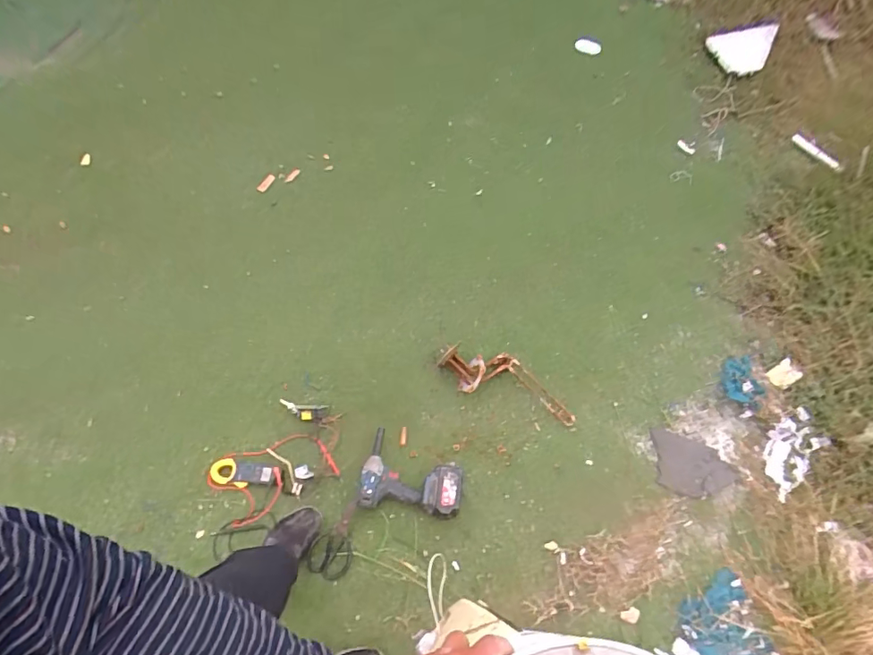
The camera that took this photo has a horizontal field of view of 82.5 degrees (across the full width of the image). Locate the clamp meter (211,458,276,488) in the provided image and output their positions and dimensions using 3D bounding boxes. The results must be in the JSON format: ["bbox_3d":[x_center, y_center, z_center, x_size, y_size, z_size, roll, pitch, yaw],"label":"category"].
[{"bbox_3d":[-0.516,0.388,1.316,0.172,0.027,0.066,10,61,3],"label":"clamp meter"}]

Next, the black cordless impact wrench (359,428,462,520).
[{"bbox_3d":[-0.063,0.378,1.307,0.260,0.082,0.210,6,61,1],"label":"black cordless impact wrench"}]

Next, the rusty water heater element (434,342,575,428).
[{"bbox_3d":[0.210,0.141,1.421,0.413,0.103,0.144,16,61,6],"label":"rusty water heater element"}]

